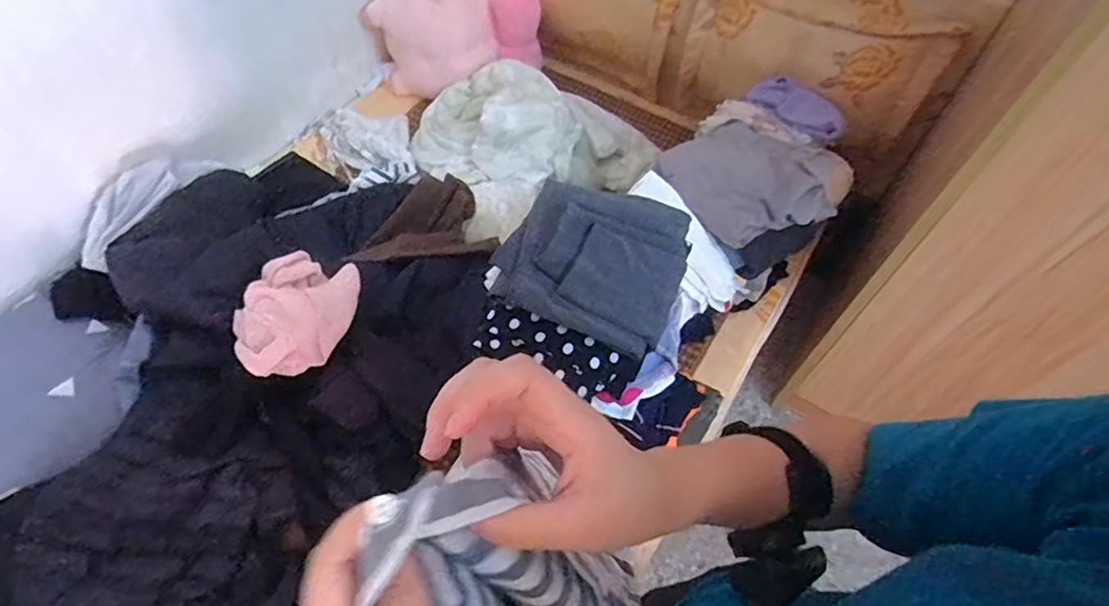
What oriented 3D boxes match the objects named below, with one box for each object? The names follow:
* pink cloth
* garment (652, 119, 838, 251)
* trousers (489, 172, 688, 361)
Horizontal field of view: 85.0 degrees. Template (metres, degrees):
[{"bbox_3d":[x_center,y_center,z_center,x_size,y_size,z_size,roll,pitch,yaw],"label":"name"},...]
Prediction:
[{"bbox_3d":[-0.401,0.013,0.922,0.161,0.068,0.196,20,56,10],"label":"pink cloth"},{"bbox_3d":[0.367,-0.248,1.115,0.294,0.068,0.274,-21,59,-17],"label":"garment"},{"bbox_3d":[0.055,-0.067,0.844,0.241,0.057,0.220,21,56,11],"label":"trousers"}]

